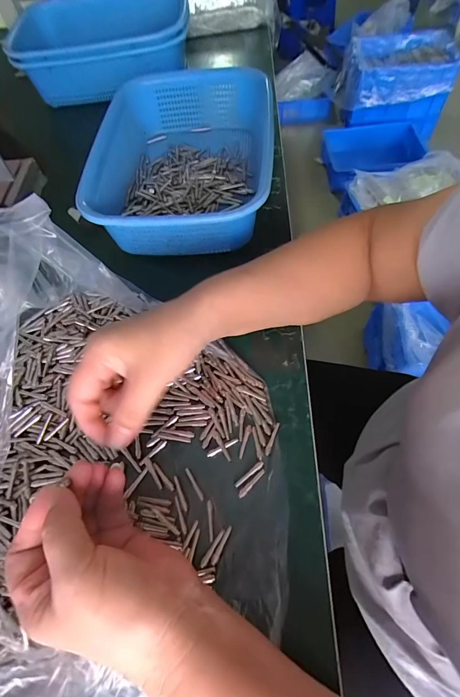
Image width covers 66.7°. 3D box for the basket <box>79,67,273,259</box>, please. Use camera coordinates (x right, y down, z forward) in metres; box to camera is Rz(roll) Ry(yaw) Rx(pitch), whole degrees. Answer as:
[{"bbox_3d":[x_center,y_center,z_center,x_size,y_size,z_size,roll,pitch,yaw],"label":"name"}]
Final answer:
[{"bbox_3d":[-0.059,-0.237,0.443,0.214,0.078,0.296,2,63,5],"label":"basket"}]

